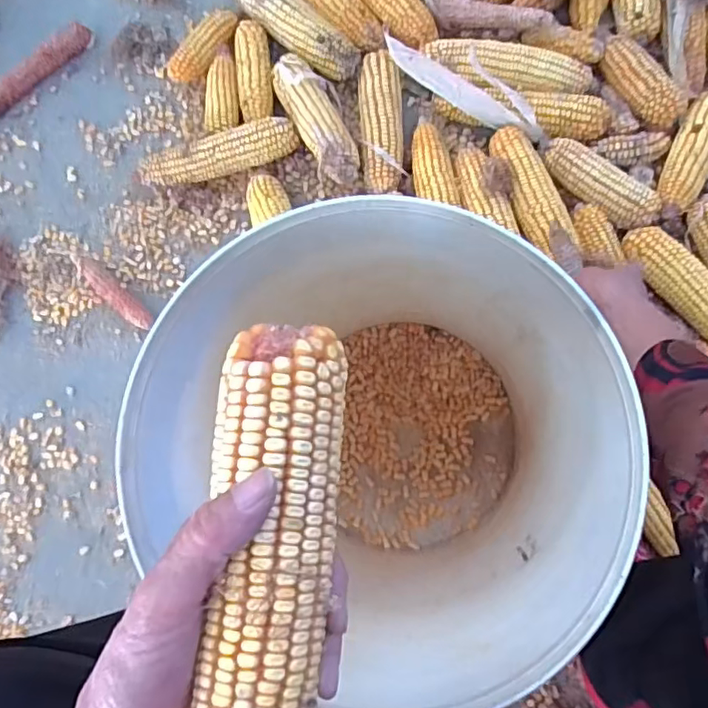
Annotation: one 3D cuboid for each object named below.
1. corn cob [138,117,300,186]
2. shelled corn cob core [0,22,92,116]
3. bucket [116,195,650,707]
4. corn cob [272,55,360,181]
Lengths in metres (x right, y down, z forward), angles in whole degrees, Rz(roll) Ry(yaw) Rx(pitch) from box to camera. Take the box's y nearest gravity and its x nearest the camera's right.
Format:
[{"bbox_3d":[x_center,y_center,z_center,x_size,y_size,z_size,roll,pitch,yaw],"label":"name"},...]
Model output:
[{"bbox_3d":[-0.165,-0.238,0.702,0.200,0.049,0.047,-13,82,6],"label":"corn cob"},{"bbox_3d":[-0.436,-0.363,0.756,0.209,0.026,0.032,-39,81,2],"label":"shelled corn cob core"},{"bbox_3d":[0.038,0.066,0.487,0.260,0.353,0.284,-1,84,7],"label":"bucket"},{"bbox_3d":[-0.044,-0.285,0.685,0.058,0.044,0.169,-31,81,3],"label":"corn cob"}]

